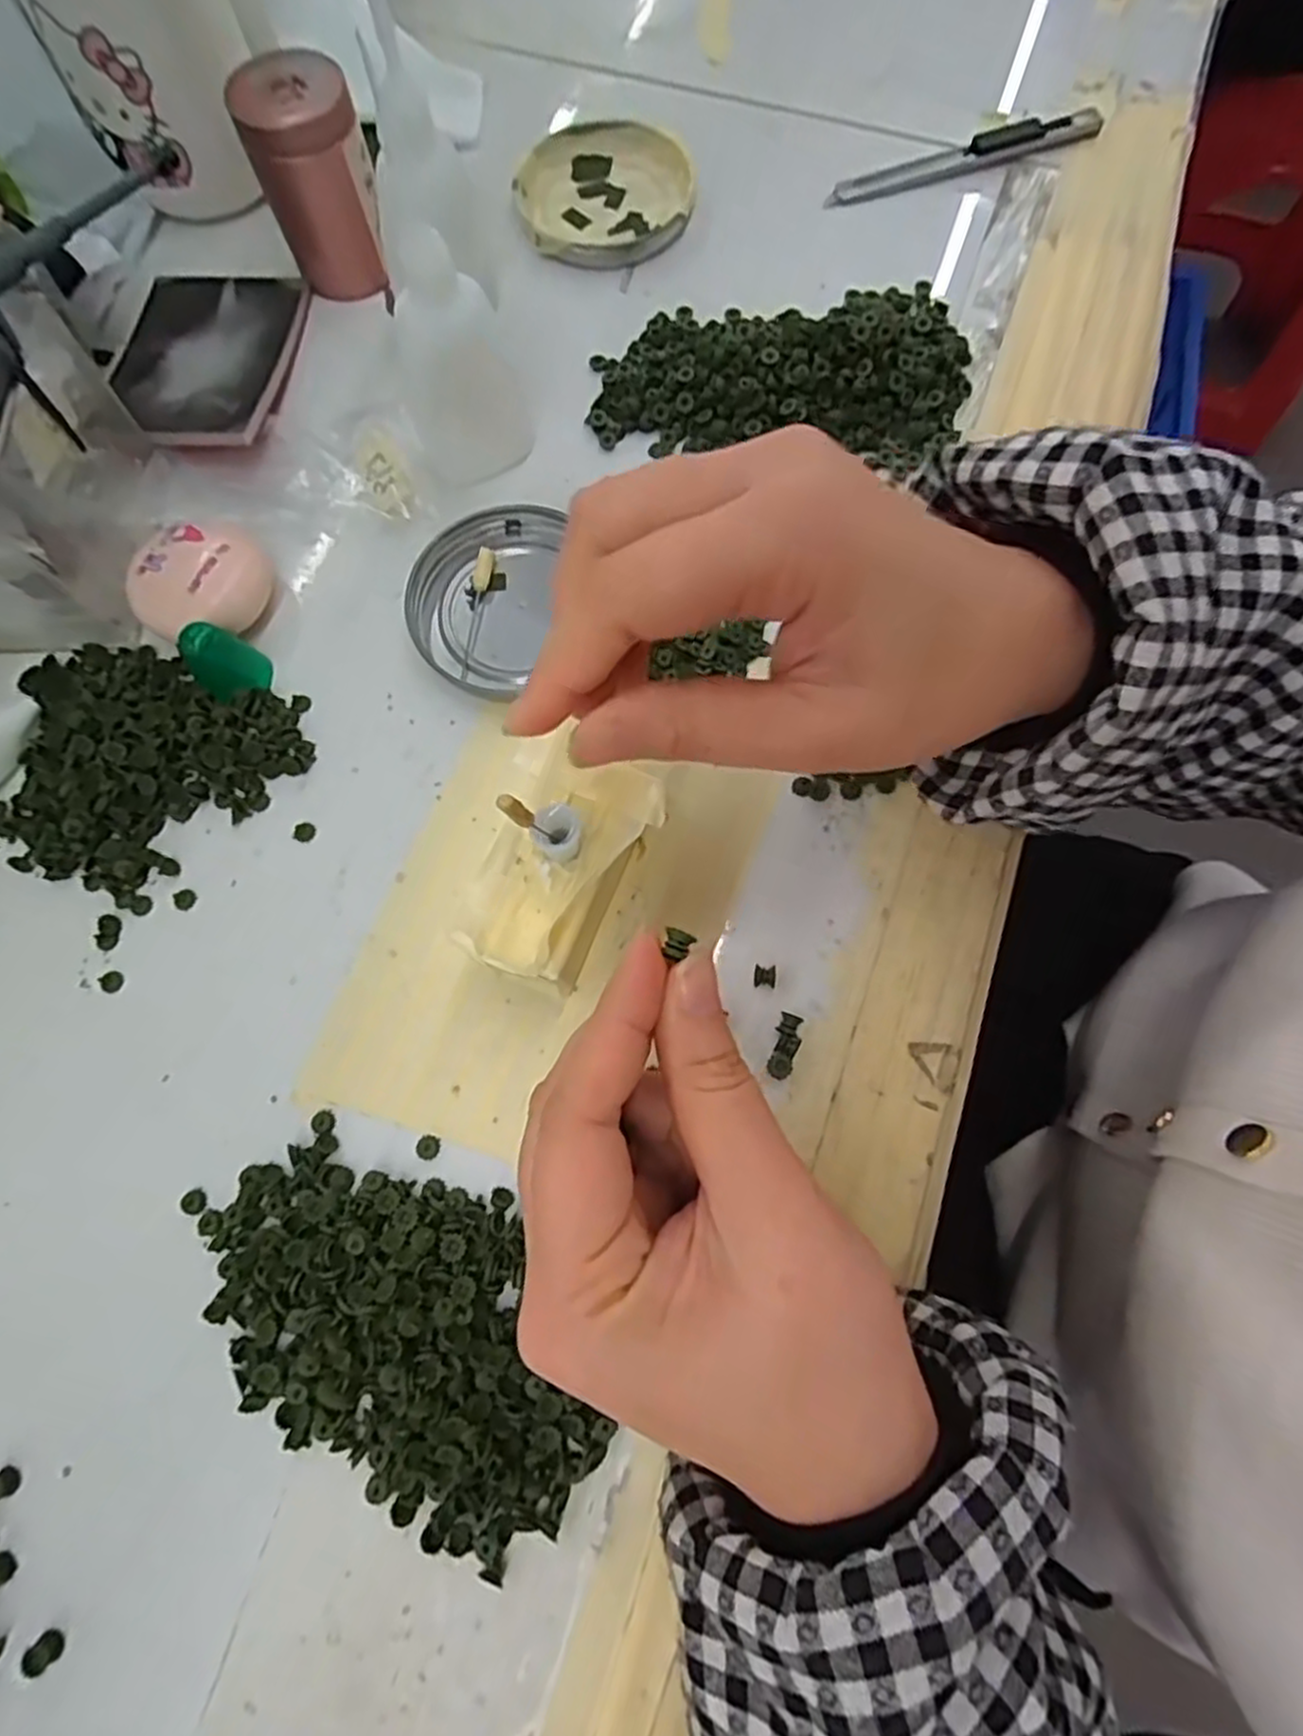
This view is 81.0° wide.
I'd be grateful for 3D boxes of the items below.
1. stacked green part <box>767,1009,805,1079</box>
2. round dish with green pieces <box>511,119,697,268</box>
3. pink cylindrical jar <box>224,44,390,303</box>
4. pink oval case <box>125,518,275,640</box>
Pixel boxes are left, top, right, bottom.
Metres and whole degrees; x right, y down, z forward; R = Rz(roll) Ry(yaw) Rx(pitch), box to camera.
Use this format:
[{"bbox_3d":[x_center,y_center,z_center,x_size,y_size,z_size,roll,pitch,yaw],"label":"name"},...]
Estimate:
[{"bbox_3d":[0.042,0.056,0.241,0.008,0.006,0.021,17,74,5],"label":"stacked green part"},{"bbox_3d":[-0.022,-0.306,0.346,0.077,0.011,0.078,0,74,0],"label":"round dish with green pieces"},{"bbox_3d":[-0.135,-0.279,0.309,0.043,0.059,0.047,0,74,0],"label":"pink cylindrical jar"},{"bbox_3d":[-0.164,-0.104,0.280,0.039,0.020,0.046,36,77,10],"label":"pink oval case"}]

